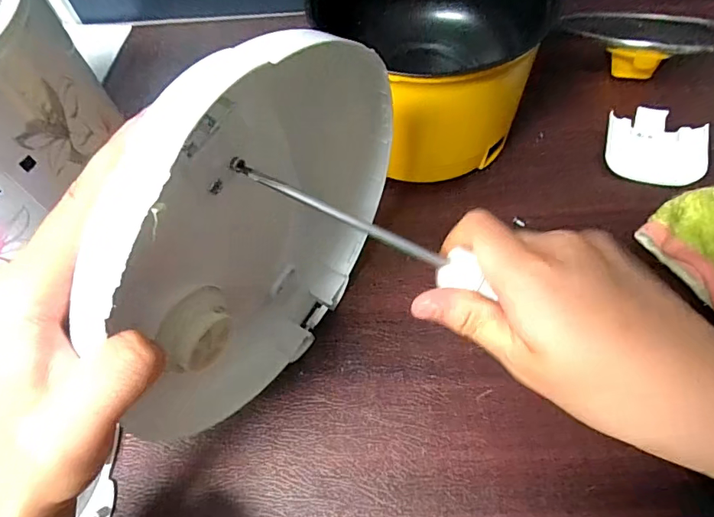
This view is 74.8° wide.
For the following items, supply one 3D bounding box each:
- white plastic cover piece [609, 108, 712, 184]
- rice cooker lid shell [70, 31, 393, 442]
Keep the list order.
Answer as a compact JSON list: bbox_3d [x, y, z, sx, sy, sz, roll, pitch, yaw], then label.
[{"bbox_3d":[0.253,-0.098,0.395,0.075,0.012,0.086,13,64,10],"label":"white plastic cover piece"},{"bbox_3d":[-0.048,-0.008,0.246,0.035,0.215,0.206,28,67,16],"label":"rice cooker lid shell"}]

